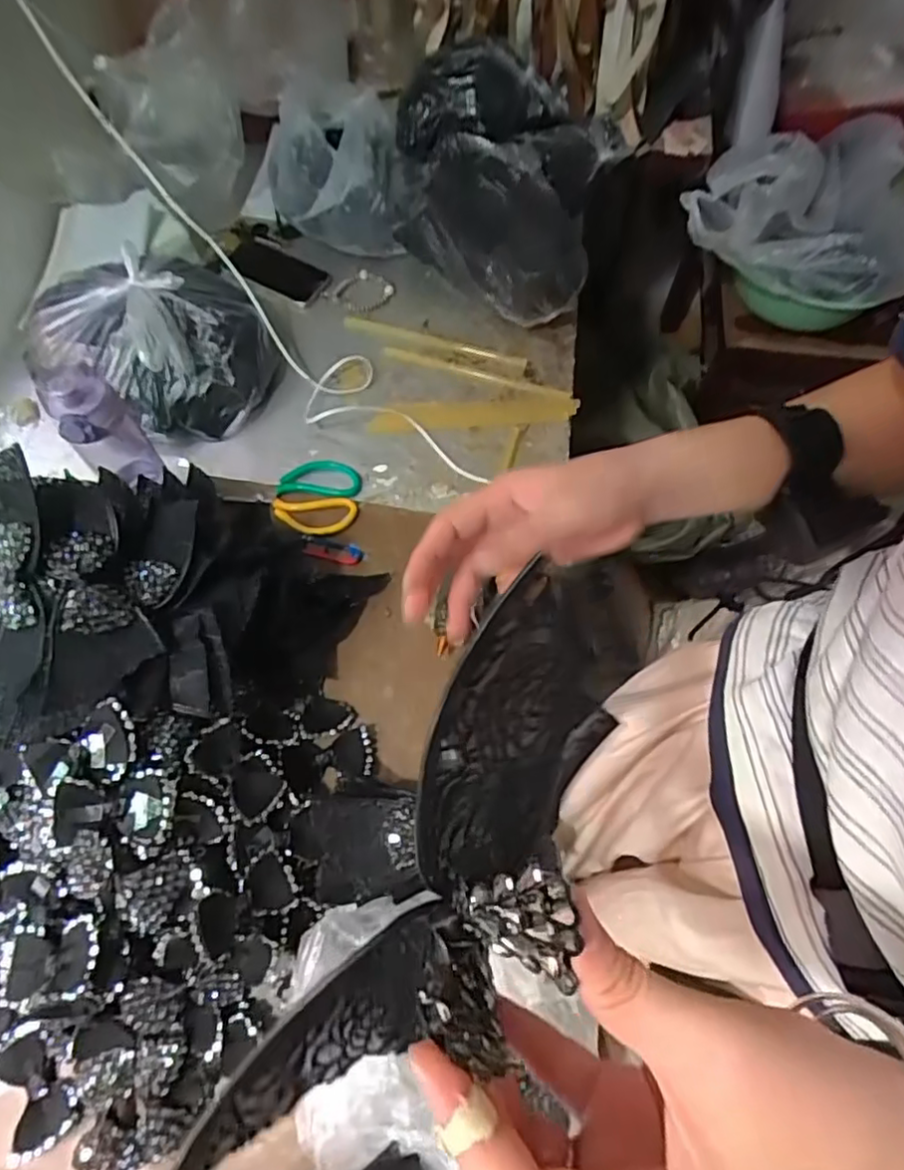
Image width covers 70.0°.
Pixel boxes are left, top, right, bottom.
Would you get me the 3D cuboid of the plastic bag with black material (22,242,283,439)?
[{"bbox_3d":[-0.369,-0.320,0.834,0.264,0.147,0.225,27,67,12],"label":"plastic bag with black material"}]

